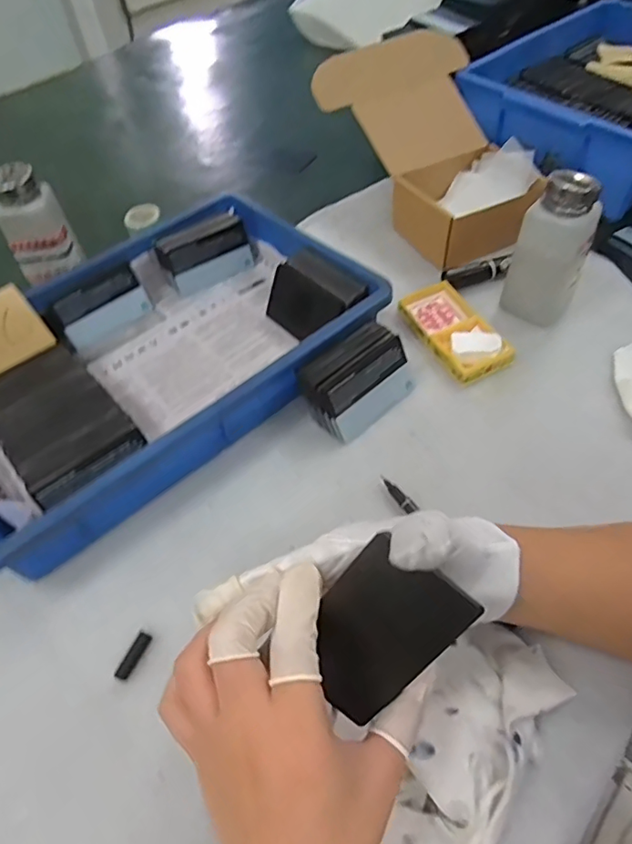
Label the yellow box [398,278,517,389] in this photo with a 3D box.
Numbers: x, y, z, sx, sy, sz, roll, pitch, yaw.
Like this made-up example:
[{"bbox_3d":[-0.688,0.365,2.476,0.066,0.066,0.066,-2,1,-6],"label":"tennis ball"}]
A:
[{"bbox_3d":[0.124,-0.087,0.493,0.058,0.018,0.115,-23,54,-13],"label":"yellow box"}]

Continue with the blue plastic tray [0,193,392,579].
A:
[{"bbox_3d":[-0.144,-0.058,0.467,0.362,0.059,0.231,-35,57,-21],"label":"blue plastic tray"}]

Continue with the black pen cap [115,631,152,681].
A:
[{"bbox_3d":[-0.115,0.148,0.343,0.007,0.006,0.030,18,56,18],"label":"black pen cap"}]

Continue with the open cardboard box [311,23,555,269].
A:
[{"bbox_3d":[0.136,-0.289,0.581,0.174,0.136,0.231,-27,55,-15],"label":"open cardboard box"}]

